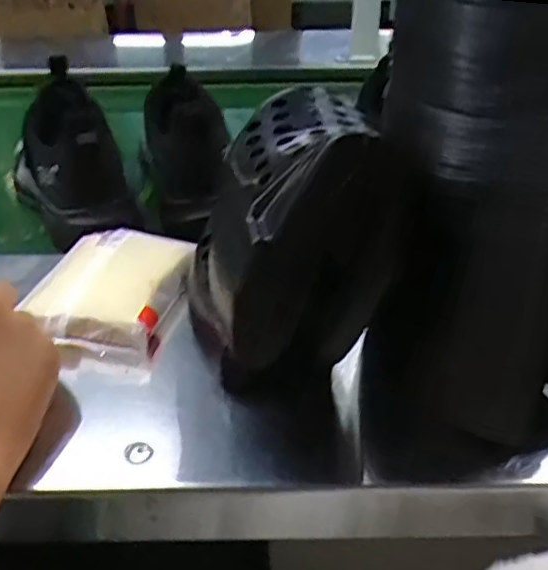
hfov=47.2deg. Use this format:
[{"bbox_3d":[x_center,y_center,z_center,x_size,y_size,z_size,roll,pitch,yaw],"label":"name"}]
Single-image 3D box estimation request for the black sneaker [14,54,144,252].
[{"bbox_3d":[-0.171,-0.103,0.534,0.088,0.132,0.117,-16,37,-21],"label":"black sneaker"}]

